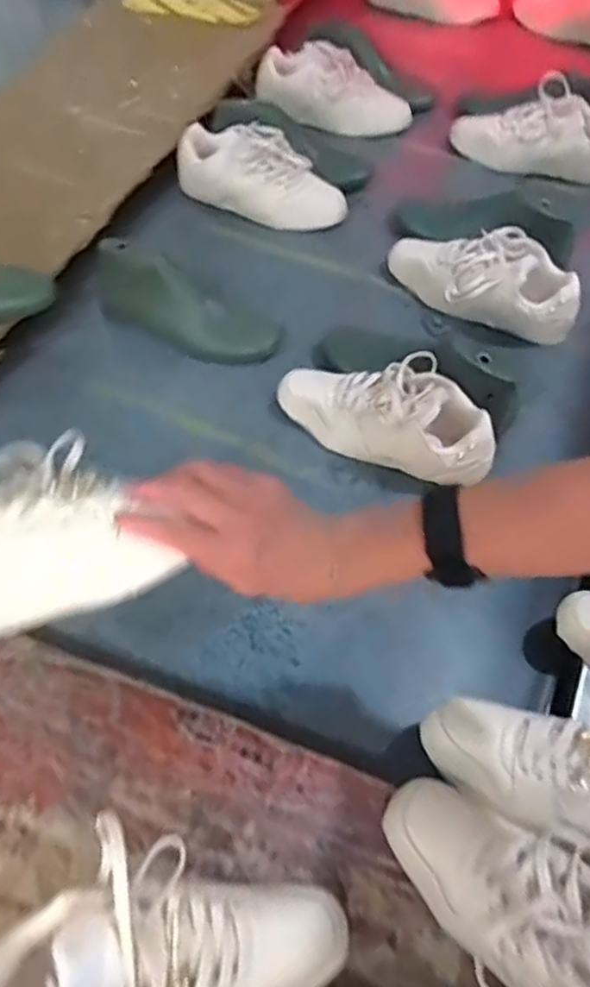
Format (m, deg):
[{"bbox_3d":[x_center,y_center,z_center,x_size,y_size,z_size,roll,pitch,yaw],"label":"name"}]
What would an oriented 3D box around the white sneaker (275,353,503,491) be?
[{"bbox_3d":[0.106,-0.097,0.786,0.261,0.083,0.113,26,61,13],"label":"white sneaker"}]

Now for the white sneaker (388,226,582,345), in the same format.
[{"bbox_3d":[0.250,-0.291,0.931,0.274,0.103,0.117,25,61,13],"label":"white sneaker"}]

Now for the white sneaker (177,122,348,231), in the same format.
[{"bbox_3d":[-0.047,-0.479,1.026,0.256,0.091,0.120,17,60,8],"label":"white sneaker"}]

